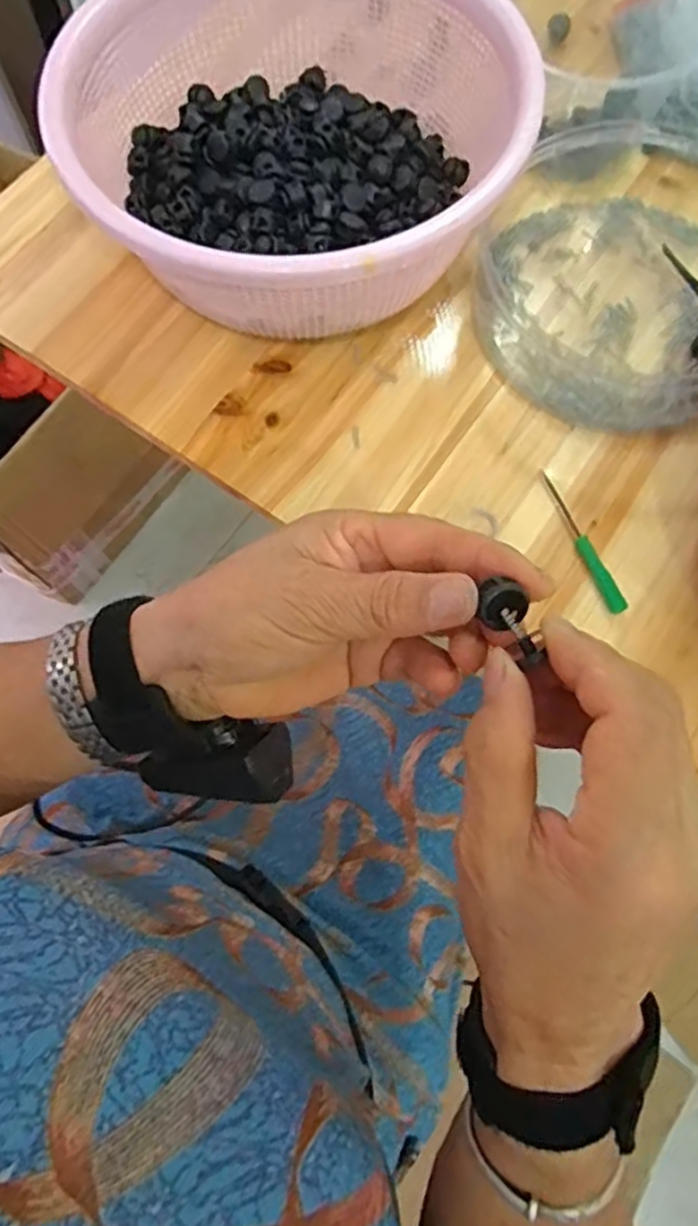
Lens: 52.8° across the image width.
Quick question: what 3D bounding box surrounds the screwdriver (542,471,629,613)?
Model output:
[{"bbox_3d":[0.137,-0.043,0.413,0.011,0.005,0.094,-18,72,-6],"label":"screwdriver"}]

